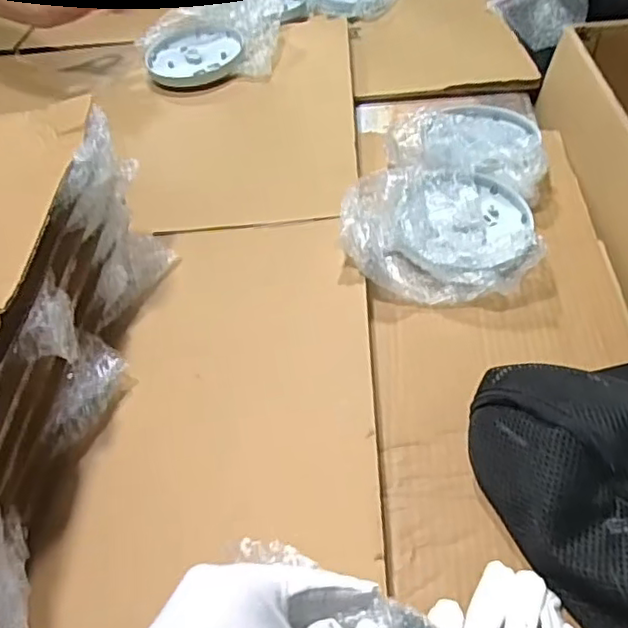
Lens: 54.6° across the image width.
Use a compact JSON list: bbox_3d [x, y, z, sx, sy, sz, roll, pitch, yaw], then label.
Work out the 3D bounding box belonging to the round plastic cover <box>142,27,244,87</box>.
[{"bbox_3d":[-0.163,-0.353,0.837,0.132,0.018,0.110,-14,61,-4],"label":"round plastic cover"}]

